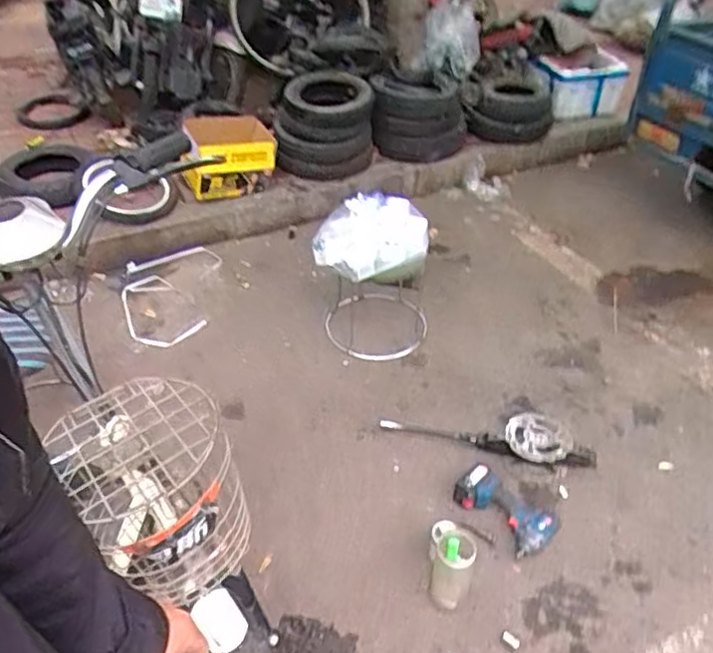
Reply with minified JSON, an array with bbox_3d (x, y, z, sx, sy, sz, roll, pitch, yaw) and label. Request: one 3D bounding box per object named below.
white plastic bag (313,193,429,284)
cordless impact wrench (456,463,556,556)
[{"bbox_3d":[0.053,-0.254,1.977,0.357,0.228,0.207,-12,43,-13],"label":"white plastic bag"},{"bbox_3d":[0.379,0.469,1.637,0.263,0.071,0.147,31,50,29],"label":"cordless impact wrench"}]

